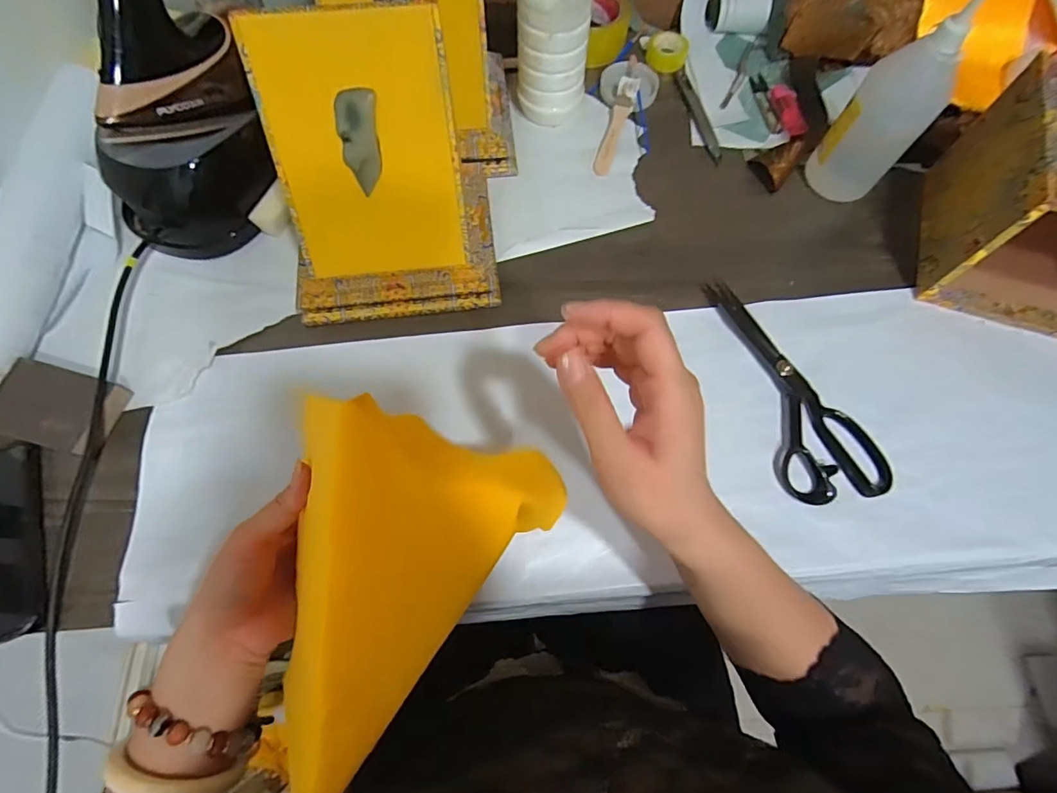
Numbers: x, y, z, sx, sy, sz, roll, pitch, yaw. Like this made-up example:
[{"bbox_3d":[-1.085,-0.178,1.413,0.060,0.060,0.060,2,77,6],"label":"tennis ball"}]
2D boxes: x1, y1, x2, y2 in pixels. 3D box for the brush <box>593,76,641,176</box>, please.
[{"bbox_3d":[0.107,-0.327,0.587,0.025,0.022,0.138,16,71,5],"label":"brush"}]

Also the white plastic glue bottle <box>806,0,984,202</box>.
[{"bbox_3d":[0.358,-0.281,0.494,0.065,0.171,0.056,4,70,1],"label":"white plastic glue bottle"}]

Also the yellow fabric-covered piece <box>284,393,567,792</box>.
[{"bbox_3d":[-0.043,0.103,0.245,0.115,0.111,0.169,3,70,0],"label":"yellow fabric-covered piece"}]

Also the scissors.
[{"bbox_3d":[0.258,-0.017,0.473,0.096,0.019,0.232,-10,70,-4],"label":"scissors"}]

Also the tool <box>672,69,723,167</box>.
[{"bbox_3d":[0.211,-0.349,0.608,0.020,0.007,0.157,-10,70,-4],"label":"tool"}]

